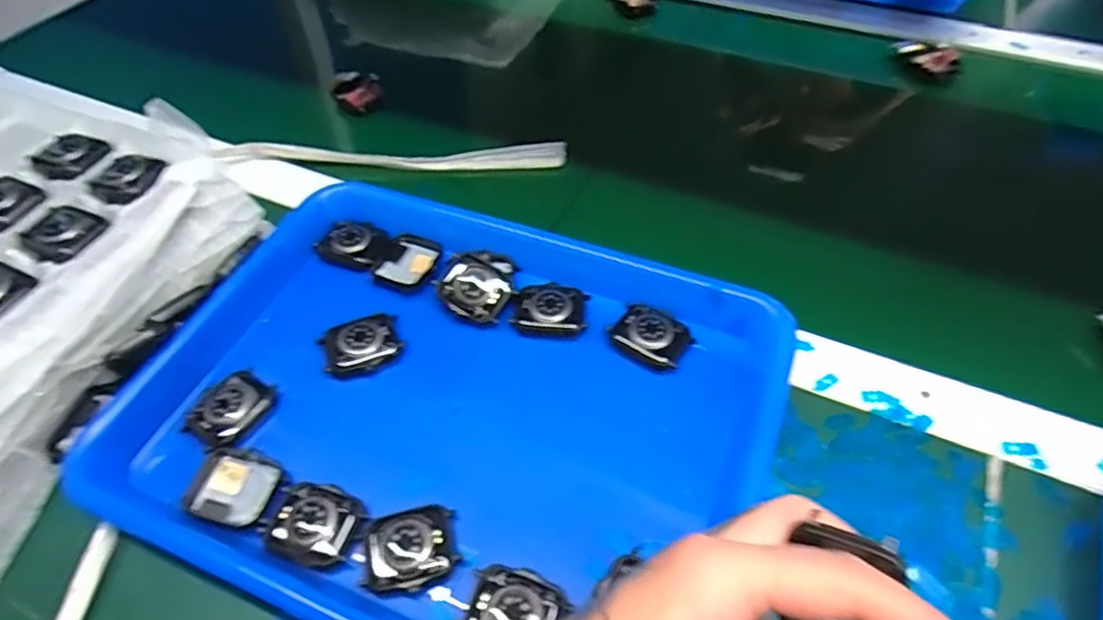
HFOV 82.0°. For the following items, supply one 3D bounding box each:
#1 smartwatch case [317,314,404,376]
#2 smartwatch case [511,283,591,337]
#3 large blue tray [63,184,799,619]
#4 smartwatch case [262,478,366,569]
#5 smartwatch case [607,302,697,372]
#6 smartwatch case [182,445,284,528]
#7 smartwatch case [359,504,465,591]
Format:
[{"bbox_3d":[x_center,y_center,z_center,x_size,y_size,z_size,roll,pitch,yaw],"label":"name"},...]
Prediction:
[{"bbox_3d":[-0.113,0.021,0.379,0.045,0.009,0.032,-20,53,-13],"label":"smartwatch case"},{"bbox_3d":[0.000,-0.002,0.394,0.043,0.010,0.035,7,52,8],"label":"smartwatch case"},{"bbox_3d":[-0.052,0.045,0.354,0.322,0.028,0.256,17,54,15],"label":"large blue tray"},{"bbox_3d":[-0.118,0.105,0.315,0.042,0.010,0.038,15,53,14],"label":"smartwatch case"},{"bbox_3d":[0.059,0.015,0.379,0.045,0.010,0.034,32,59,25],"label":"smartwatch case"},{"bbox_3d":[-0.164,0.092,0.331,0.043,0.008,0.037,12,53,12],"label":"smartwatch case"},{"bbox_3d":[-0.068,0.115,0.307,0.044,0.007,0.037,-14,52,-8],"label":"smartwatch case"}]

